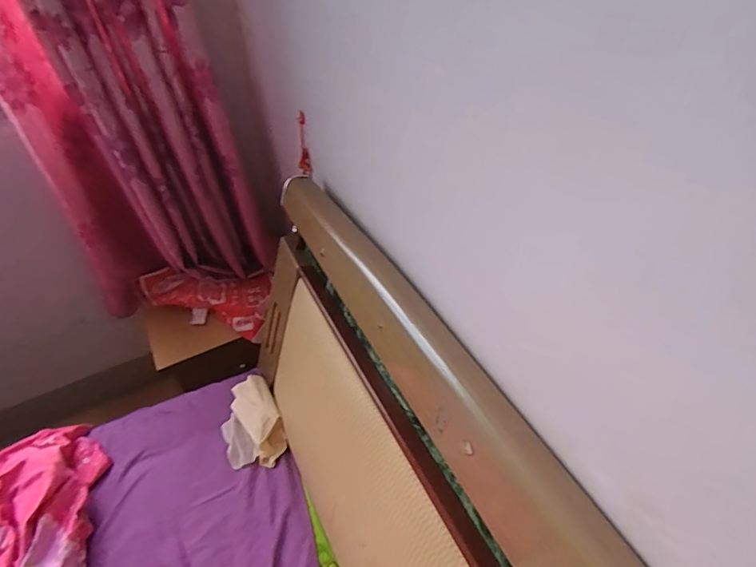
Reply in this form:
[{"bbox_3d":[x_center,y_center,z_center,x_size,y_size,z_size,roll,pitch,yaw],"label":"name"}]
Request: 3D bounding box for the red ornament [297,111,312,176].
[{"bbox_3d":[-0.152,-0.279,0.953,0.024,0.130,0.024,-7,46,-5],"label":"red ornament"}]

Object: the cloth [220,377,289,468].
[{"bbox_3d":[-0.279,0.306,1.031,0.127,0.055,0.199,-19,48,-15],"label":"cloth"}]

